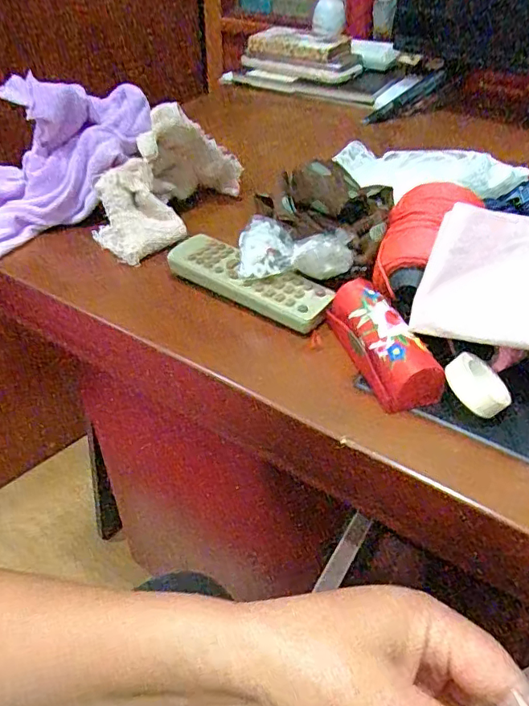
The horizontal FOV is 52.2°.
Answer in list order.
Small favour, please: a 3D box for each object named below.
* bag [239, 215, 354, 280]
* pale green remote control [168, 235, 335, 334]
[{"bbox_3d":[0.021,-0.070,0.364,0.071,0.035,0.045,4,42,3],"label":"bag"},{"bbox_3d":[-0.011,-0.050,0.372,0.120,0.019,0.035,25,47,24],"label":"pale green remote control"}]

